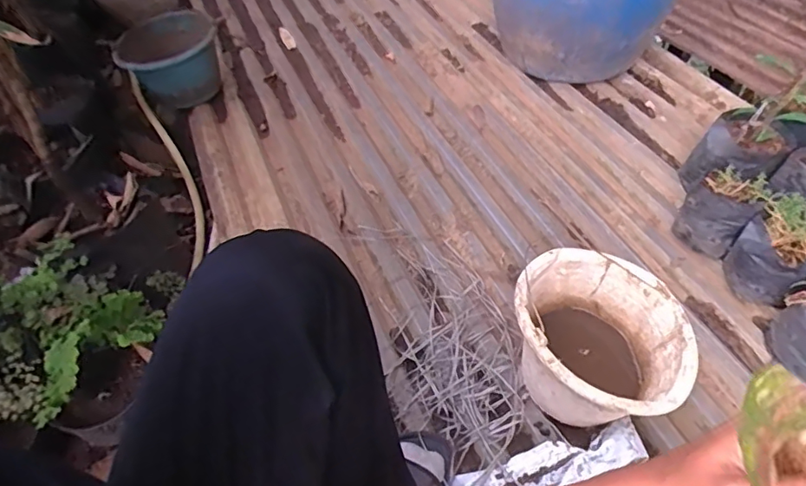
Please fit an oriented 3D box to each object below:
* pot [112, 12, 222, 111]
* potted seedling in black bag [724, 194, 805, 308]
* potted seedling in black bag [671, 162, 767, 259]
[{"bbox_3d":[-0.567,-0.446,1.295,0.238,0.151,0.199,-18,53,-9],"label":"pot"},{"bbox_3d":[0.633,0.027,0.886,0.139,0.135,0.132,-3,52,3],"label":"potted seedling in black bag"},{"bbox_3d":[0.574,-0.051,0.962,0.113,0.143,0.090,33,62,27],"label":"potted seedling in black bag"}]

